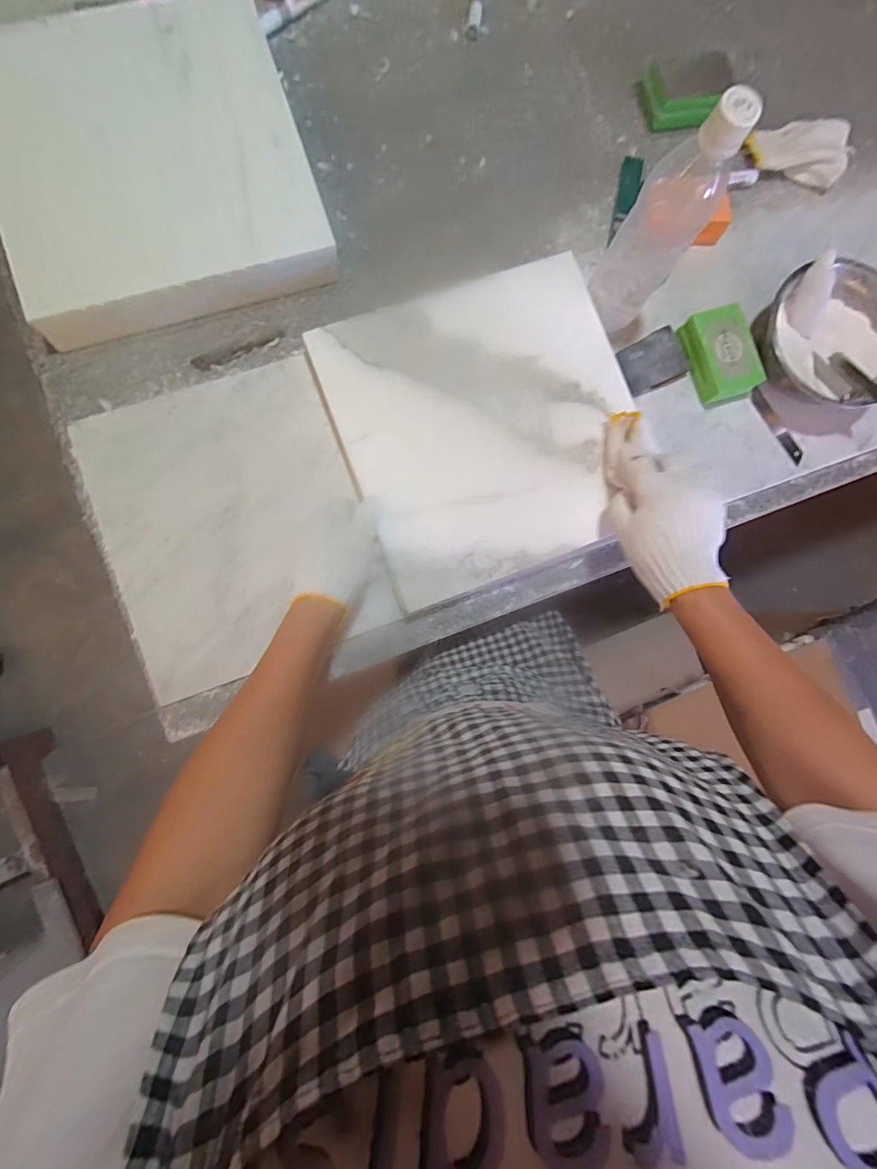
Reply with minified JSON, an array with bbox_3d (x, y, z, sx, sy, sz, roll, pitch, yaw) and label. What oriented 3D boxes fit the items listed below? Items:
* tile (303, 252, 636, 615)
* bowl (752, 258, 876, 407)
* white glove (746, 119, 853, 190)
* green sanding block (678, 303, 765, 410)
[{"bbox_3d":[0.053,-0.163,0.458,0.293,0.014,0.293,-22,88,-5],"label":"tile"},{"bbox_3d":[0.442,-0.273,0.502,0.154,0.063,0.154,0,86,-4],"label":"bowl"},{"bbox_3d":[0.437,-0.530,0.545,0.126,0.021,0.072,9,85,-3],"label":"white glove"},{"bbox_3d":[0.317,-0.256,0.503,0.062,0.033,0.096,-20,87,-5],"label":"green sanding block"}]

